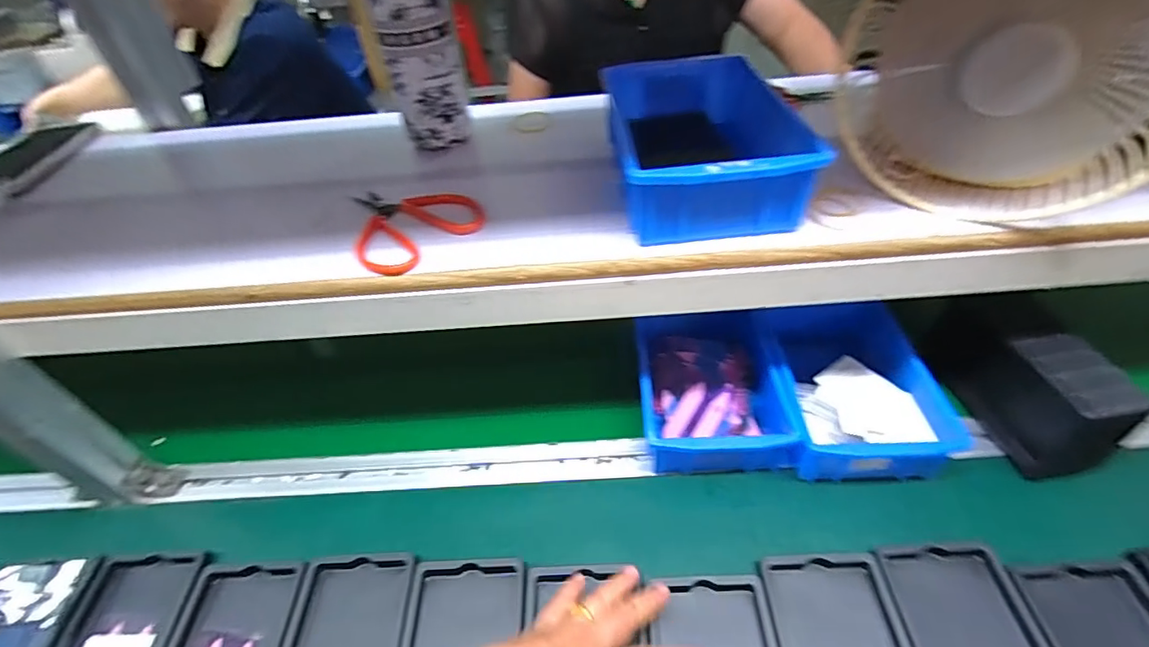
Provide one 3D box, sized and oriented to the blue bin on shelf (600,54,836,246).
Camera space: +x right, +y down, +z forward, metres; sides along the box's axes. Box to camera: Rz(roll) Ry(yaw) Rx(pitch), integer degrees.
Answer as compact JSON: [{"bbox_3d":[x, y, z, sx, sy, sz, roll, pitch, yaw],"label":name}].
[{"bbox_3d":[0.098,-0.144,0.426,0.128,0.063,0.198,-6,44,1],"label":"blue bin on shelf"}]

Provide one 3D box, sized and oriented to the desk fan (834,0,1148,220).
[{"bbox_3d":[0.286,-0.165,0.341,0.202,0.181,0.072,27,54,30],"label":"desk fan"}]

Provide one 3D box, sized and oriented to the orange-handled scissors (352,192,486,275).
[{"bbox_3d":[-0.139,-0.085,0.431,0.109,0.015,0.101,30,55,32],"label":"orange-handled scissors"}]

